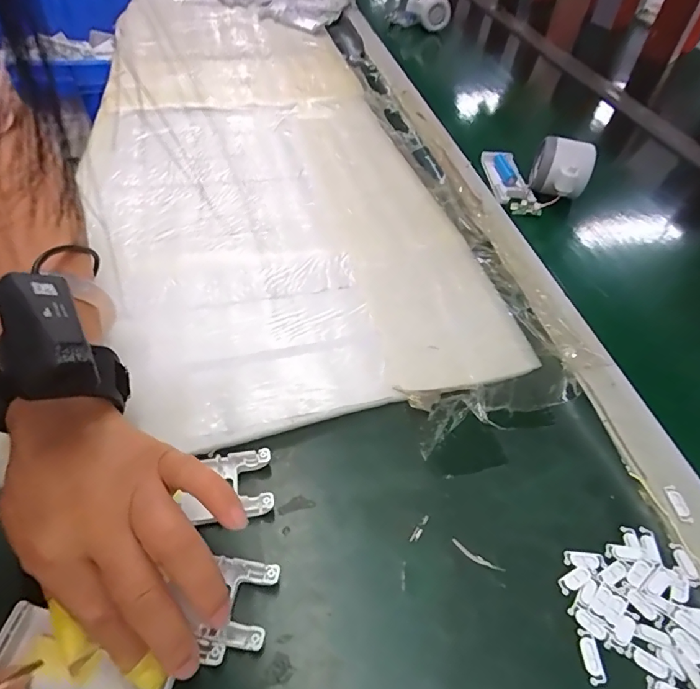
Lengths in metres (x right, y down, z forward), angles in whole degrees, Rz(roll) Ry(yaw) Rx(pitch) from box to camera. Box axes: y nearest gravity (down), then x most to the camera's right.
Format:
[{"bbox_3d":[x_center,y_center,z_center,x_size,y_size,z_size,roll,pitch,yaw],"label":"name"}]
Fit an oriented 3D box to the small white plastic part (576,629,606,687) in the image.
[{"bbox_3d":[0.125,0.160,0.241,0.008,0.004,0.024,4,49,-2],"label":"small white plastic part"}]

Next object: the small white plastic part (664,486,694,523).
[{"bbox_3d":[0.204,0.099,0.292,0.006,0.006,0.023,-3,49,-7],"label":"small white plastic part"}]

